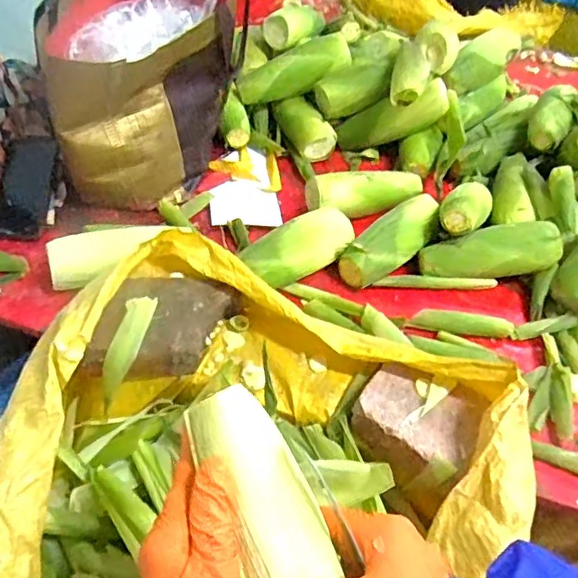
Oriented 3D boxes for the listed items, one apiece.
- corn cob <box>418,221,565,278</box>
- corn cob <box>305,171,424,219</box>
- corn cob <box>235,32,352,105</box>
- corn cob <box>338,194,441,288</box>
[{"bbox_3d":[0.275,-0.050,0.781,0.187,0.058,0.050,-9,48,4],"label":"corn cob"},{"bbox_3d":[0.122,-0.144,0.864,0.187,0.057,0.070,-5,49,-11],"label":"corn cob"},{"bbox_3d":[0.009,-0.364,0.951,0.197,0.051,0.059,-25,52,1],"label":"corn cob"},{"bbox_3d":[0.152,-0.066,0.801,0.185,0.065,0.063,-34,60,-31],"label":"corn cob"}]

